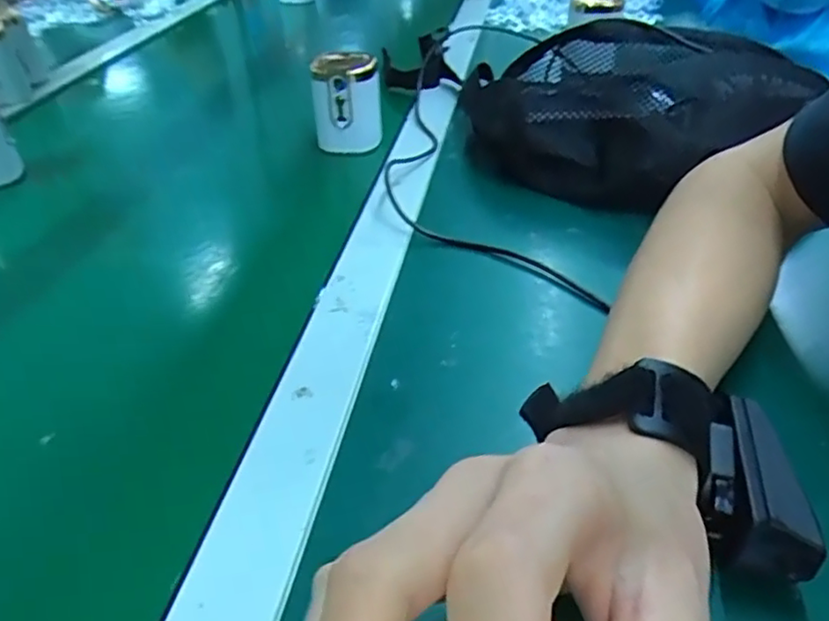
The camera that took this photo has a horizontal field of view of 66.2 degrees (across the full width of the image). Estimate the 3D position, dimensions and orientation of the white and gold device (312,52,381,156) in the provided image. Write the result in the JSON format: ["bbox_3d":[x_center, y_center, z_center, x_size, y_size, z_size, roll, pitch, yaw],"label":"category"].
[{"bbox_3d":[-0.060,-0.186,0.563,0.058,0.071,0.058,-4,38,-5],"label":"white and gold device"}]

